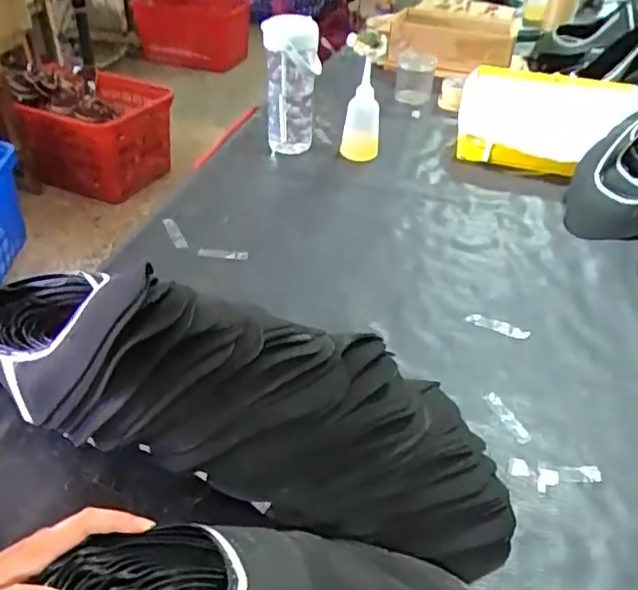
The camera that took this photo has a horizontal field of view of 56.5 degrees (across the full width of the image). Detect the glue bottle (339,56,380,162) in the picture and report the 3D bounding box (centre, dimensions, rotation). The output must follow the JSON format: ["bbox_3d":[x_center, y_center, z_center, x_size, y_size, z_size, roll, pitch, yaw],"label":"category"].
[{"bbox_3d":[0.074,-0.304,1.028,0.062,0.161,0.045,2,38,-1],"label":"glue bottle"}]

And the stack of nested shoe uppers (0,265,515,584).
[{"bbox_3d":[-0.087,0.076,0.503,0.514,0.154,0.127,14,38,12],"label":"stack of nested shoe uppers"}]

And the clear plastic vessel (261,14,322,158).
[{"bbox_3d":[-0.050,-0.342,1.009,0.089,0.230,0.079,-1,38,-5],"label":"clear plastic vessel"}]

